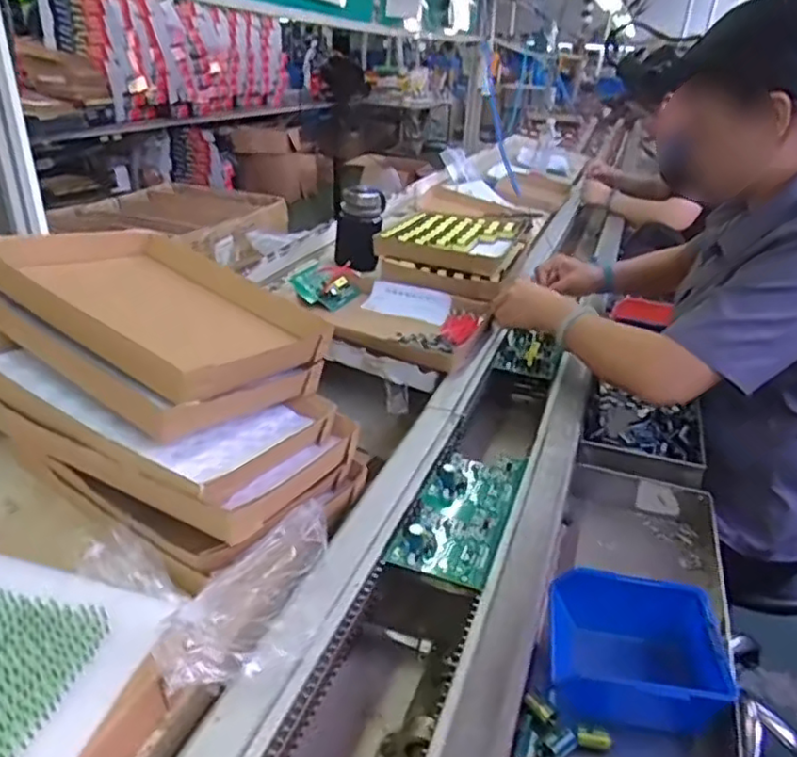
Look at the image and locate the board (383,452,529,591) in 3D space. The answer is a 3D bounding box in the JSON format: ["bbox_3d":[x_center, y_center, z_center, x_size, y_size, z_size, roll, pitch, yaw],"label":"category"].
[{"bbox_3d":[0.070,0.129,0.675,0.093,0.022,0.213,13,29,18],"label":"board"}]

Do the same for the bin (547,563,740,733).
[{"bbox_3d":[0.196,0.227,0.534,0.132,0.065,0.121,8,28,8],"label":"bin"}]

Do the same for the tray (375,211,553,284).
[{"bbox_3d":[0.116,-0.276,1.279,0.254,0.051,0.336,15,30,22],"label":"tray"}]

